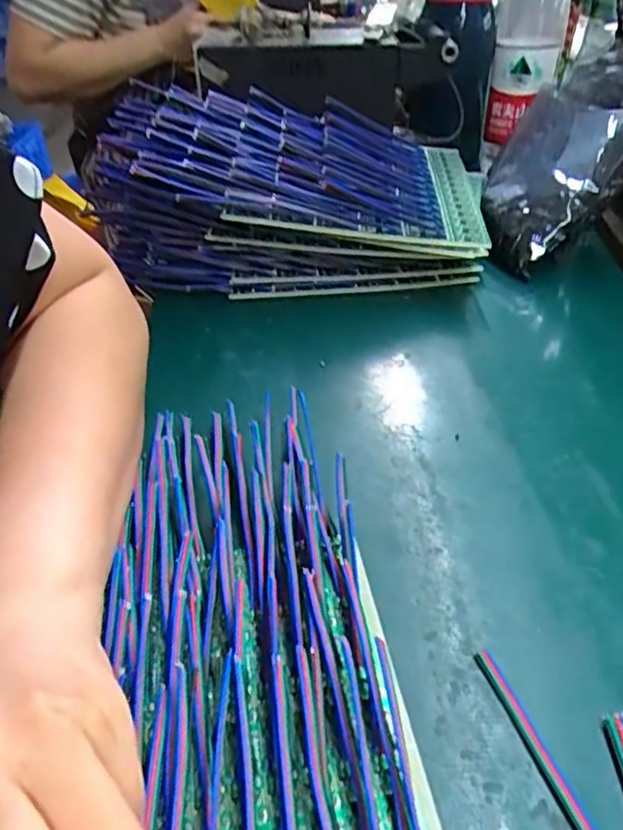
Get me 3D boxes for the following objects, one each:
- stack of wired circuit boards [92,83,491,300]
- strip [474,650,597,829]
[{"bbox_3d":[-0.015,-0.170,0.488,0.289,0.118,0.137,-2,38,0],"label":"stack of wired circuit boards"},{"bbox_3d":[0.082,0.121,0.207,0.007,0.004,0.095,-13,39,-13],"label":"strip"}]

